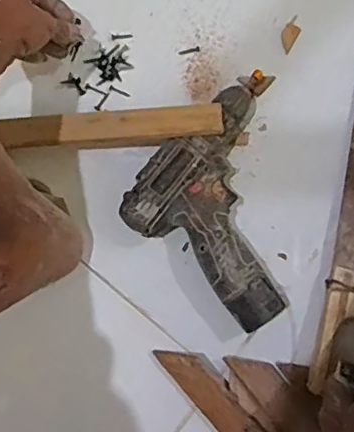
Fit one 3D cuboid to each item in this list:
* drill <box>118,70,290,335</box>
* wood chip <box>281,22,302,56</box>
[{"bbox_3d":[0.072,-0.021,0.599,0.189,0.053,0.203,41,82,7],"label":"drill"},{"bbox_3d":[0.127,-0.202,0.659,0.018,0.004,0.034,31,81,5],"label":"wood chip"}]

